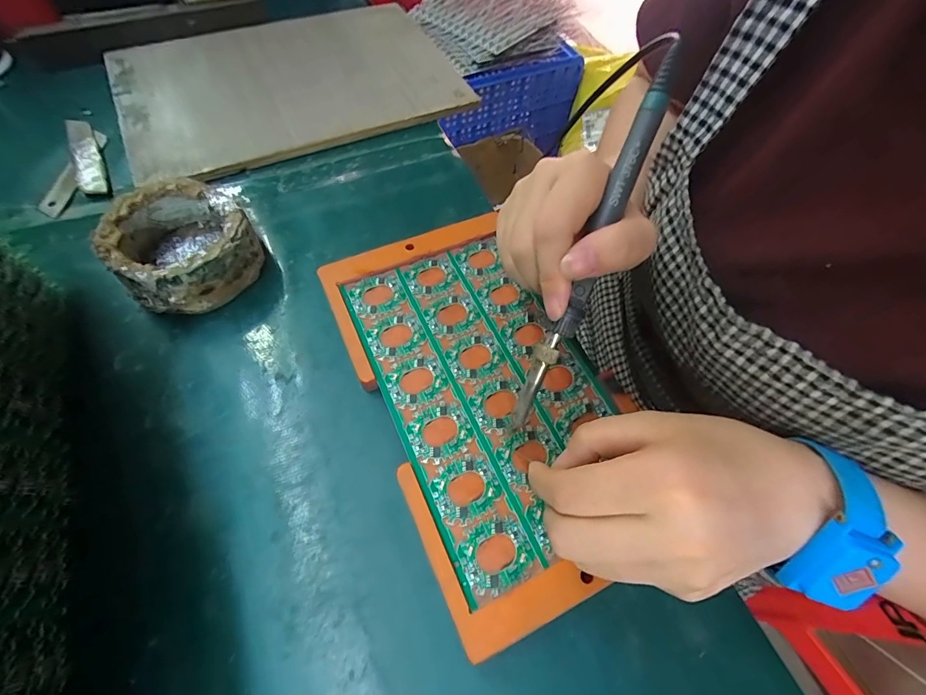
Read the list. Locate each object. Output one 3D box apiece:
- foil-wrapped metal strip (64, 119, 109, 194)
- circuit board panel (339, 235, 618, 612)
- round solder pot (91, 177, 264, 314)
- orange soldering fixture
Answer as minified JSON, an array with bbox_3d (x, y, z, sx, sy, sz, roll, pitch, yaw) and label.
[{"bbox_3d":[-0.305,-0.155,0.329,0.019,0.012,0.094,-26,66,-16],"label":"foil-wrapped metal strip"},{"bbox_3d":[0.014,0.019,0.245,0.119,0.004,0.200,-22,65,-14],"label":"circuit board panel"},{"bbox_3d":[-0.183,-0.067,0.267,0.078,0.043,0.080,1,62,-2],"label":"round solder pot"},{"bbox_3d":[0.013,0.020,0.243,0.132,0.008,0.235,-22,65,-14],"label":"orange soldering fixture"}]

